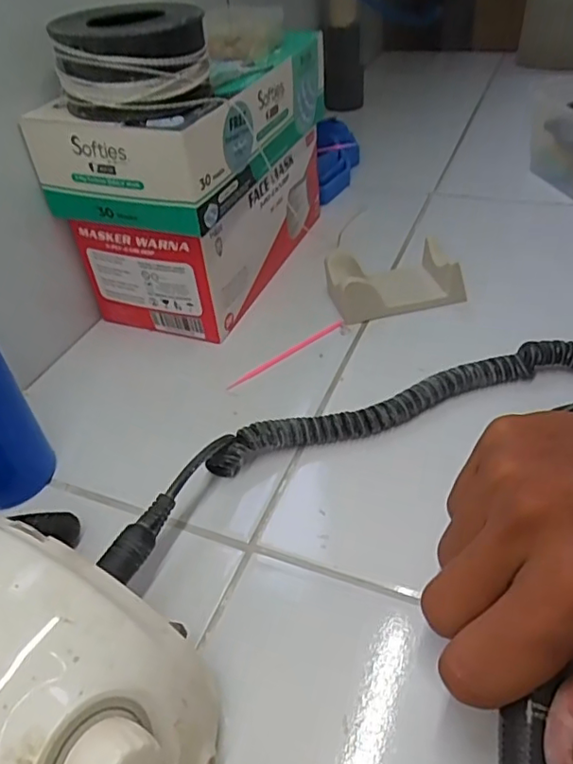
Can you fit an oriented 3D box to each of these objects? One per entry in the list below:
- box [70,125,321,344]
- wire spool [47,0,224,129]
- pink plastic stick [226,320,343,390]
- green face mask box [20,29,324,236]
[{"bbox_3d":[-0.054,-0.129,0.456,0.115,0.087,0.205,11,44,18],"label":"box"},{"bbox_3d":[-0.083,-0.174,0.318,0.081,0.048,0.077,-16,43,-11],"label":"wire spool"},{"bbox_3d":[0.001,-0.019,0.386,0.094,0.005,0.005,-31,47,-25],"label":"pink plastic stick"},{"bbox_3d":[-0.053,-0.180,0.399,0.108,0.064,0.213,17,47,24],"label":"green face mask box"}]

